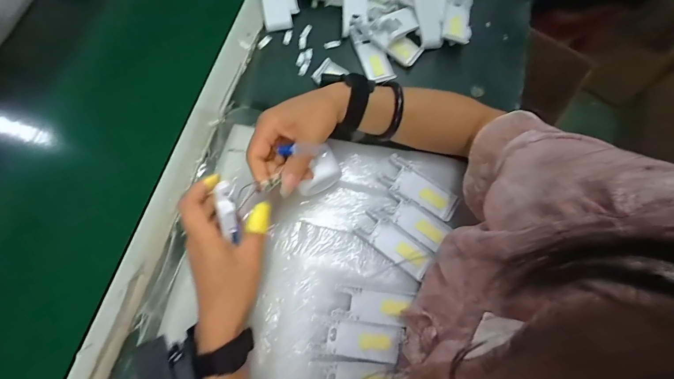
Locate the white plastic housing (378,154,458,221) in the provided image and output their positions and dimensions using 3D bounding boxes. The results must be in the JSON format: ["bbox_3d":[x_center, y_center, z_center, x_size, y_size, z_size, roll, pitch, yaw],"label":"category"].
[{"bbox_3d":[0.107,-0.004,0.423,0.101,0.009,0.041,32,76,7],"label":"white plastic housing"}]

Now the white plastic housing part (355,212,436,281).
[{"bbox_3d":[0.072,0.066,0.400,0.092,0.011,0.041,38,77,9],"label":"white plastic housing part"}]

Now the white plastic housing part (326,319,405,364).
[{"bbox_3d":[0.031,0.170,0.368,0.080,0.012,0.038,8,74,1],"label":"white plastic housing part"}]

